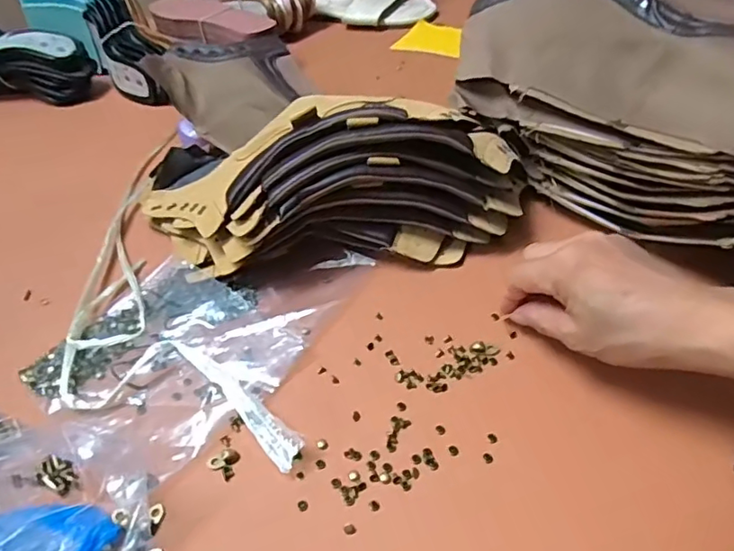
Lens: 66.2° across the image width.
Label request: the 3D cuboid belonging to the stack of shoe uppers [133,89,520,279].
[{"bbox_3d":[-0.036,-0.086,0.455,0.323,0.092,0.150,-5,46,1],"label":"stack of shoe uppers"}]

